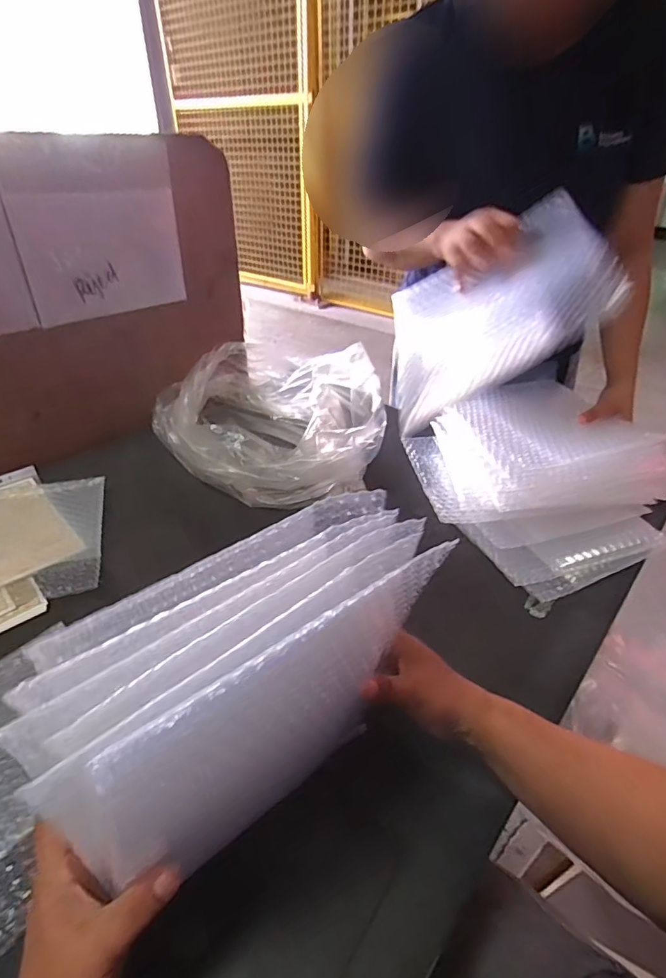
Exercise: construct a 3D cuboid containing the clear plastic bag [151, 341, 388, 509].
[{"bbox_3d":[-0.111,-0.136,0.829,0.305,0.147,0.436,-27,44,-33],"label":"clear plastic bag"}]

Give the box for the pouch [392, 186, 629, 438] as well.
[{"bbox_3d":[0.163,-0.199,0.536,0.234,0.029,0.234,-28,47,36],"label":"pouch"}]

